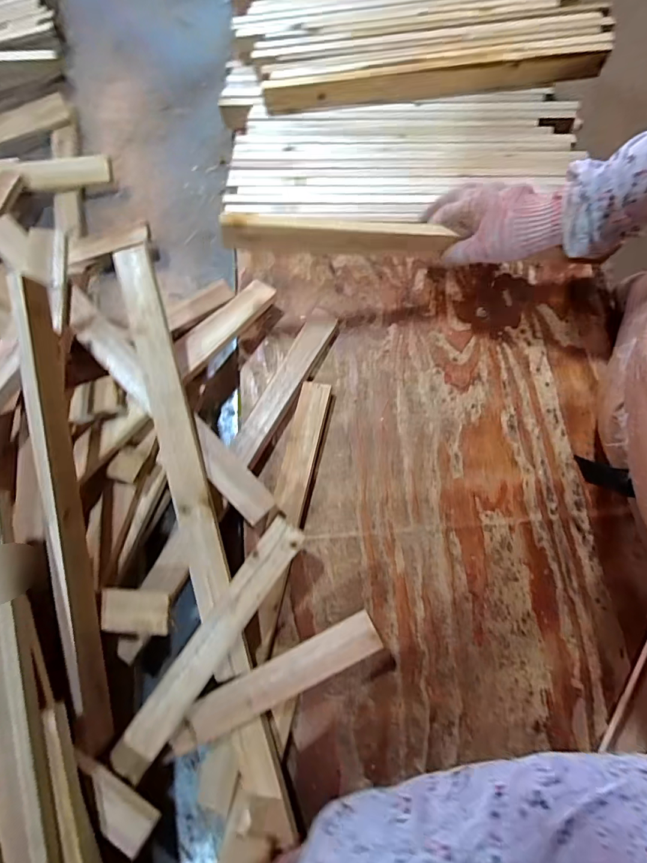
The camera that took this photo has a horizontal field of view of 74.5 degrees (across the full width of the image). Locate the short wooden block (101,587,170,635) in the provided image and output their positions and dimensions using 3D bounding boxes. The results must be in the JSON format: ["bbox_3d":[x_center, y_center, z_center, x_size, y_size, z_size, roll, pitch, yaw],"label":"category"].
[{"bbox_3d":[-0.204,0.194,0.462,0.078,0.012,0.044,6,48,-3],"label":"short wooden block"}]

